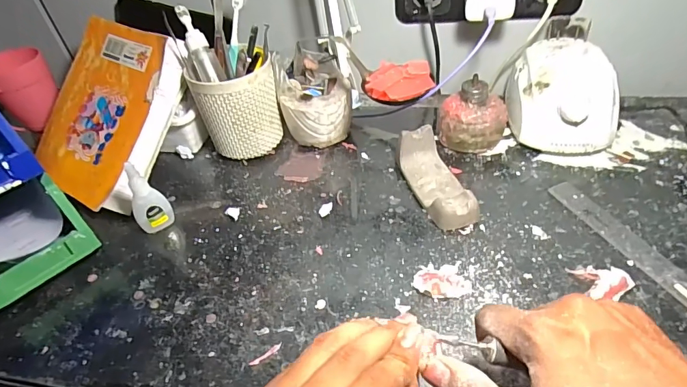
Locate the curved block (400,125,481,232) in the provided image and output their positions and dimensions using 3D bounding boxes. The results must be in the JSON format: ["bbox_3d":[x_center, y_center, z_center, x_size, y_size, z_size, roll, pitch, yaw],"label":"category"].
[{"bbox_3d":[0.098,-0.017,0.455,0.050,0.042,0.118,-12,43,-4],"label":"curved block"}]

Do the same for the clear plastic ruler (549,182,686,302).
[{"bbox_3d":[0.278,0.072,0.362,0.027,0.004,0.263,-20,44,-12],"label":"clear plastic ruler"}]

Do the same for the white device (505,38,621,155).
[{"bbox_3d":[0.250,-0.115,0.508,0.105,0.082,0.140,1,44,9],"label":"white device"}]

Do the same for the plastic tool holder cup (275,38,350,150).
[{"bbox_3d":[-0.033,-0.121,0.533,0.086,0.113,0.086,-4,43,4],"label":"plastic tool holder cup"}]

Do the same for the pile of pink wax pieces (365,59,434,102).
[{"bbox_3d":[0.055,-0.113,0.430,0.063,0.018,0.051,11,46,20],"label":"pile of pink wax pieces"}]

